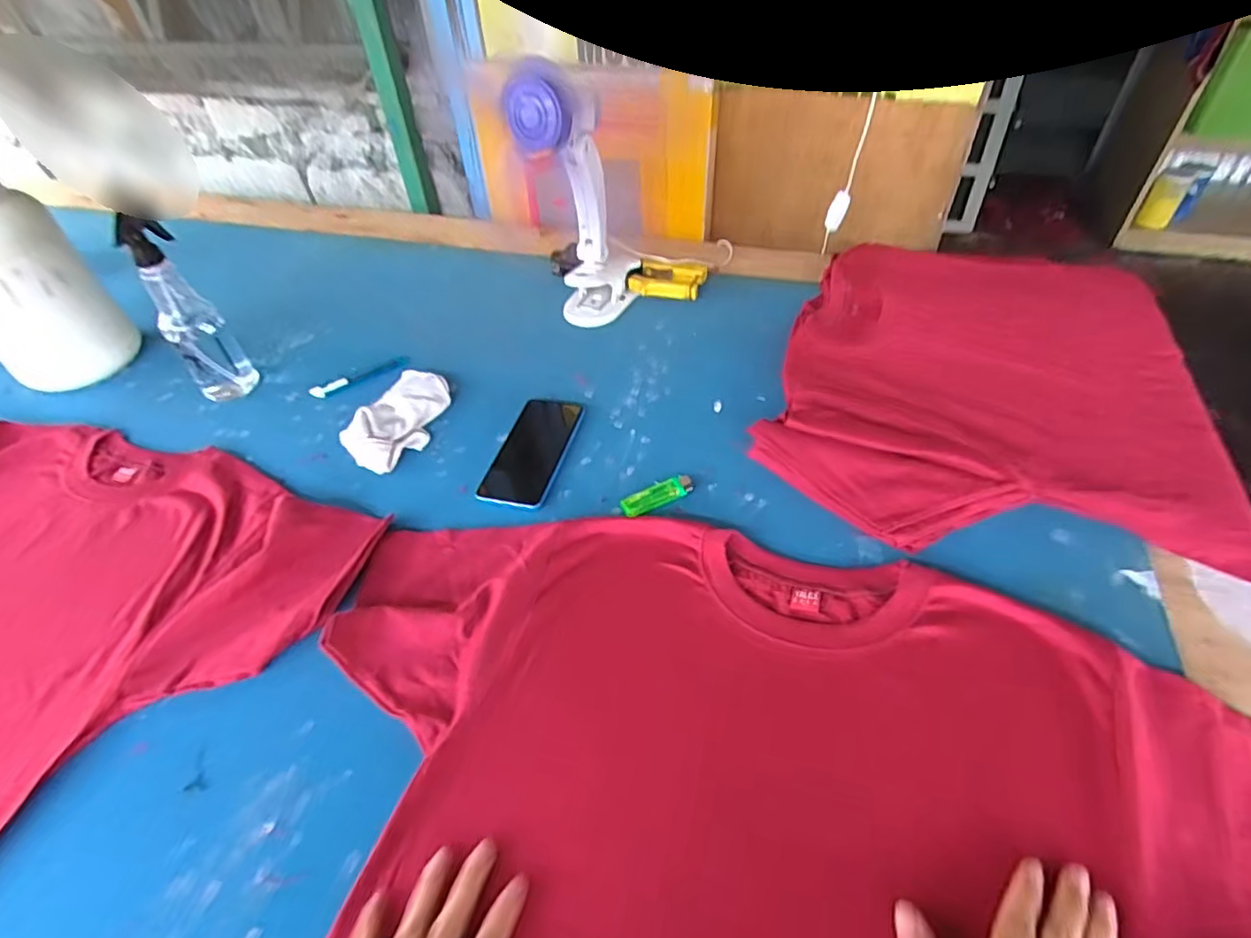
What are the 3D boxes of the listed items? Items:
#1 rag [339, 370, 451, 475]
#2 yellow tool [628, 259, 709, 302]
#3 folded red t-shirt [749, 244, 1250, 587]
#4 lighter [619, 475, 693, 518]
[{"bbox_3d":[-0.272,-0.065,0.744,0.081,0.033,0.158,14,48,16],"label":"rag"},{"bbox_3d":[0.064,-0.277,0.917,0.109,0.035,0.058,8,47,11],"label":"yellow tool"},{"bbox_3d":[0.430,-0.124,0.745,0.464,0.050,0.566,13,47,13],"label":"folded red t-shirt"},{"bbox_3d":[0.033,0.028,0.649,0.078,0.012,0.021,-20,48,-16],"label":"lighter"}]

